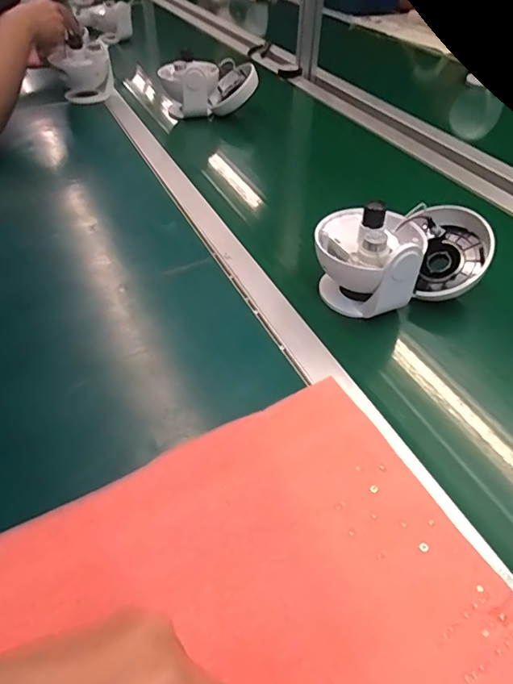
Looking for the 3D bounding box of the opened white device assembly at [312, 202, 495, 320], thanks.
[{"bbox_3d":[0.167,-0.102,0.549,0.194,0.101,0.119,-11,45,-12],"label":"opened white device assembly"}]

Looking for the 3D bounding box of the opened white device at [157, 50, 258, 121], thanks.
[{"bbox_3d":[-0.099,-0.518,0.961,0.175,0.098,0.110,-13,46,-9],"label":"opened white device"}]

